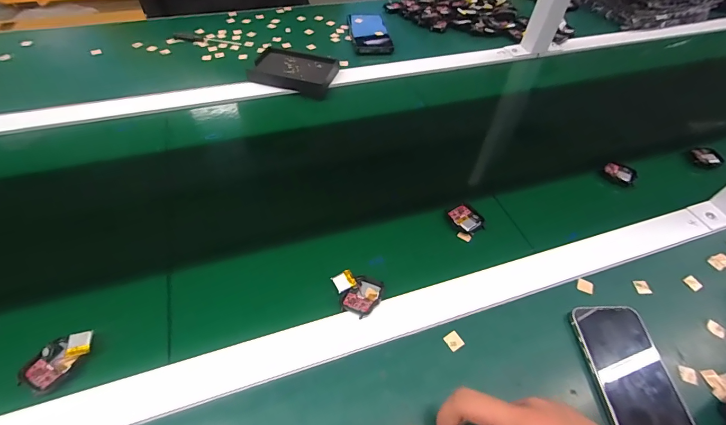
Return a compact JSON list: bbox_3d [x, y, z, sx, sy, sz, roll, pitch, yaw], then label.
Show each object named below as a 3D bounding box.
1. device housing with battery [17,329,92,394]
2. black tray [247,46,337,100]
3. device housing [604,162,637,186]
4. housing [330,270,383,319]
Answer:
[{"bbox_3d":[-0.272,0.128,0.322,0.034,0.014,0.056,25,55,15],"label":"device housing with battery"},{"bbox_3d":[-0.123,-0.248,0.637,0.142,0.023,0.106,15,53,8],"label":"black tray"},{"bbox_3d":[0.368,-0.057,0.518,0.040,0.009,0.033,37,59,23],"label":"device housing"},{"bbox_3d":[-0.007,0.083,0.378,0.052,0.016,0.044,21,54,12],"label":"housing"}]

